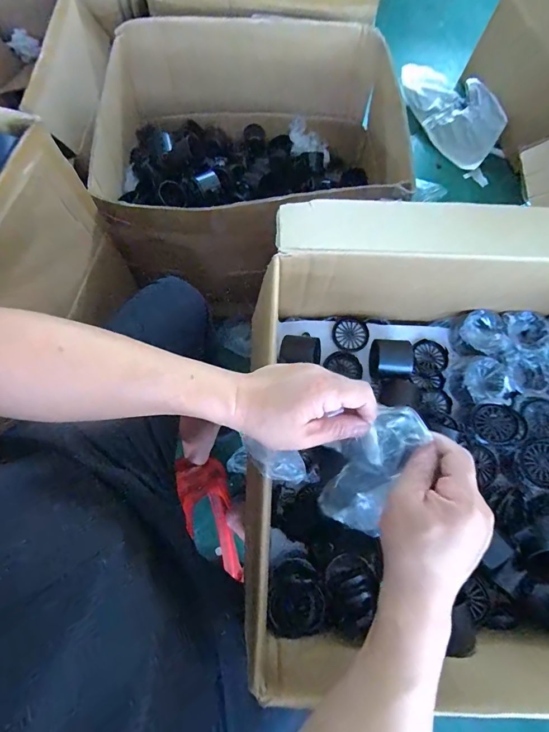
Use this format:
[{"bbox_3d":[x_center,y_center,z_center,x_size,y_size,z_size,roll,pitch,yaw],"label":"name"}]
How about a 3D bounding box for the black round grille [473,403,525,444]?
[{"bbox_3d":[0.300,0.077,0.482,0.055,0.013,0.055,-6,71,19],"label":"black round grille"}]

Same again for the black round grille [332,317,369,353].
[{"bbox_3d":[0.119,-0.049,0.559,0.056,0.004,0.055,1,74,-2],"label":"black round grille"}]

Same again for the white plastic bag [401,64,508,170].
[{"bbox_3d":[0.644,-0.964,1.328,0.214,0.151,0.473,-20,76,-7],"label":"white plastic bag"}]

